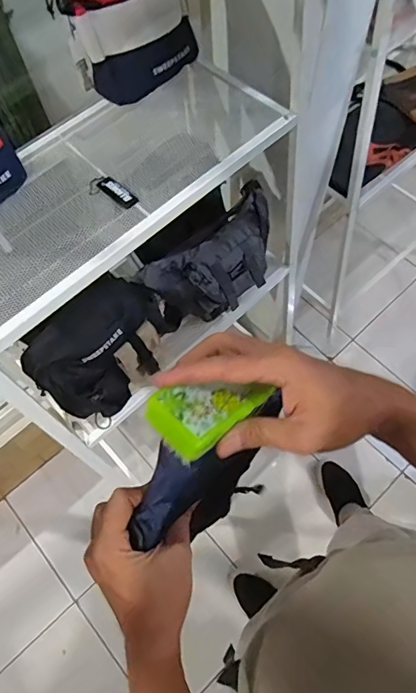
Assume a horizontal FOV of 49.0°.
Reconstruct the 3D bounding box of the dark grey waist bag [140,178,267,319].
[{"bbox_3d":[0.030,-0.167,0.876,0.140,0.105,0.295,41,73,18],"label":"dark grey waist bag"}]

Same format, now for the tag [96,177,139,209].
[{"bbox_3d":[-0.123,-0.209,0.618,0.060,0.012,0.024,41,73,18],"label":"tag"}]

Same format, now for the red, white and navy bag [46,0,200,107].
[{"bbox_3d":[-0.105,-0.462,0.631,0.105,0.166,0.180,41,73,18],"label":"red, white and navy bag"}]

